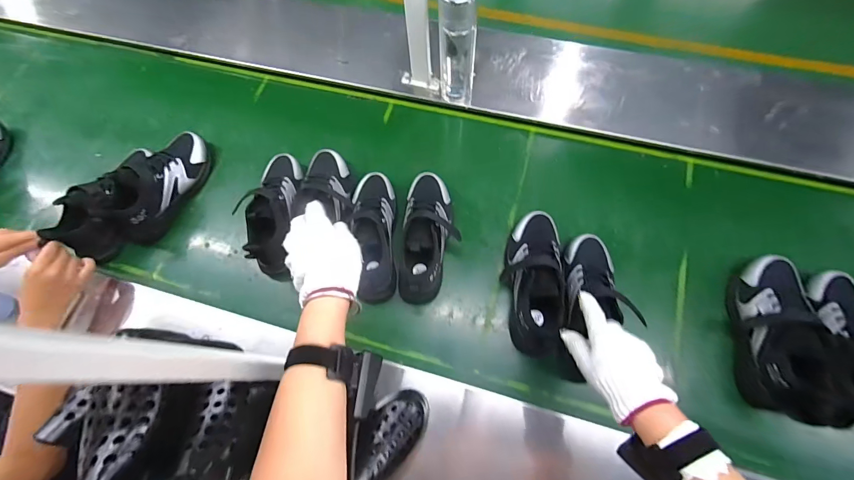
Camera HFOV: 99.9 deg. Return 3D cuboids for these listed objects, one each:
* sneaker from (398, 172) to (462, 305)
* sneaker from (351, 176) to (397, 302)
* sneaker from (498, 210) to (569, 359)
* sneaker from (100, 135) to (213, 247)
[{"bbox_3d":[-0.004,-0.015,0.676,0.100,0.099,0.249,2,70,3],"label":"sneaker"},{"bbox_3d":[-0.096,-0.021,0.682,0.083,0.101,0.248,-9,70,-1],"label":"sneaker"},{"bbox_3d":[0.192,0.068,0.633,0.098,0.095,0.257,7,71,5],"label":"sneaker"},{"bbox_3d":[-0.565,-0.126,0.749,0.108,0.106,0.255,23,73,10],"label":"sneaker"}]

